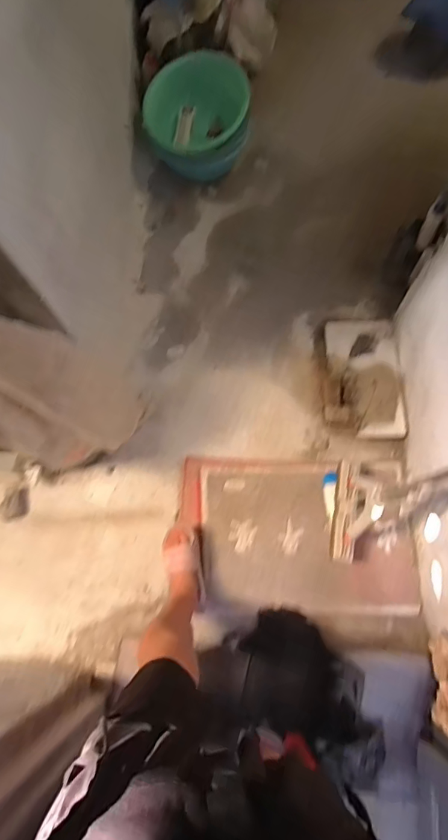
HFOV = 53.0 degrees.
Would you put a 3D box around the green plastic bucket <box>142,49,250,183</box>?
[{"bbox_3d":[-0.096,-1.042,1.572,0.350,0.285,0.274,-5,71,-1],"label":"green plastic bucket"}]

